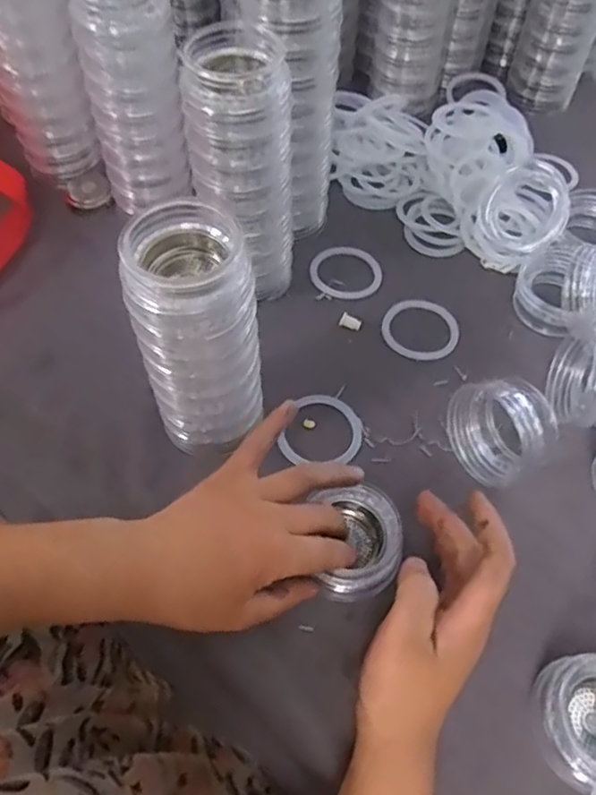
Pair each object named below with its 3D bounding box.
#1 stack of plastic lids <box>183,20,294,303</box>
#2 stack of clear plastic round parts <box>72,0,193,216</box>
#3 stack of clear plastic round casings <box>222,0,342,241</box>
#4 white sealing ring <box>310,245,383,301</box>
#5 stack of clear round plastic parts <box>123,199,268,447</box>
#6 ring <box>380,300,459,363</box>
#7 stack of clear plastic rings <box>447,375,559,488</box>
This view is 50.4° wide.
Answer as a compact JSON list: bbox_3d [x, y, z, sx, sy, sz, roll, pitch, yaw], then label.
[{"bbox_3d":[-0.040,-0.157,0.450,0.068,0.175,0.074,-4,58,-4],"label":"stack of plastic lids"},{"bbox_3d":[-0.121,-0.222,0.477,0.068,0.162,0.053,-13,59,-9],"label":"stack of clear plastic round parts"},{"bbox_3d":[-0.007,-0.219,0.452,0.063,0.240,0.064,40,65,21],"label":"stack of clear plastic round casings"},{"bbox_3d":[0.039,-0.103,0.524,0.058,0.004,0.059,1,58,-1],"label":"white sealing ring"},{"bbox_3d":[-0.058,-0.032,0.379,0.065,0.166,0.061,-13,59,-9],"label":"stack of clear round plastic parts"},{"bbox_3d":[0.096,-0.054,0.493,0.058,0.004,0.056,1,58,-1],"label":"ring"},{"bbox_3d":[0.133,0.020,0.414,0.042,0.064,0.066,-11,63,-24],"label":"stack of clear plastic rings"}]

